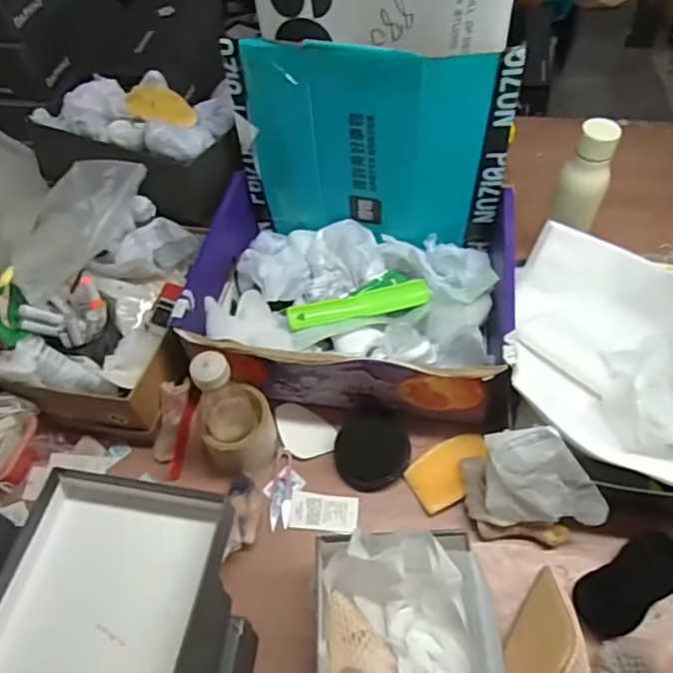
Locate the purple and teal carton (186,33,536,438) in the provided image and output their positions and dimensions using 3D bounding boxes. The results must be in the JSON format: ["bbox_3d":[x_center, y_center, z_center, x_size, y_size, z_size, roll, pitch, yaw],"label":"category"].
[{"bbox_3d":[0.019,-0.124,0.700,0.392,0.308,0.316,6,55,9],"label":"purple and teal carton"}]

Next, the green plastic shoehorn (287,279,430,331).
[{"bbox_3d":[0.030,-0.044,0.767,0.189,0.021,0.036,-11,54,-4],"label":"green plastic shoehorn"}]

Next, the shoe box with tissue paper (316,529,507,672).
[{"bbox_3d":[0.069,0.336,0.516,0.169,0.086,0.299,-6,54,0],"label":"shoe box with tissue paper"}]

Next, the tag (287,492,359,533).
[{"bbox_3d":[-0.015,0.212,0.690,0.080,0.005,0.043,2,59,6],"label":"tag"}]

